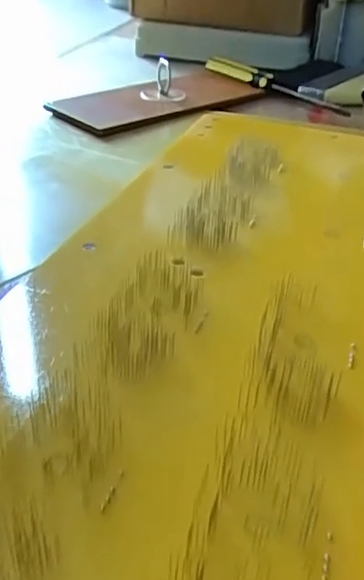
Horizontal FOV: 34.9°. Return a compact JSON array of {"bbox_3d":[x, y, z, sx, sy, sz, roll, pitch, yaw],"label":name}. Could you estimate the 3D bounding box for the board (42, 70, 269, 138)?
[{"bbox_3d":[-0.020,-0.173,0.514,0.193,0.009,0.085,-28,47,-36],"label":"board"}]

